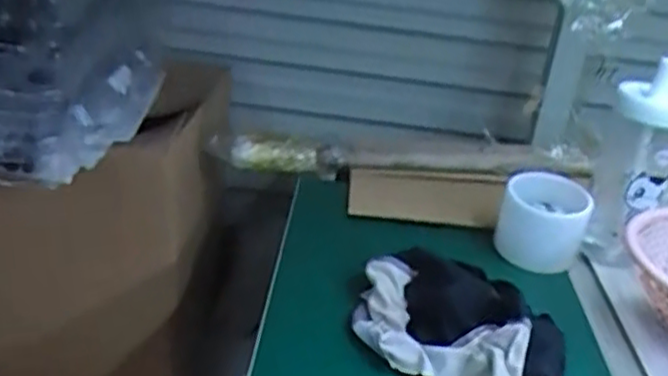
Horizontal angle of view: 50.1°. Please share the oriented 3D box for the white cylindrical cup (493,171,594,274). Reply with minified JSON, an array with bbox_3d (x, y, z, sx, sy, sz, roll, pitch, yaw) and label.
[{"bbox_3d":[0.219,0.031,0.746,0.087,0.078,0.086,15,27,15],"label":"white cylindrical cup"}]

